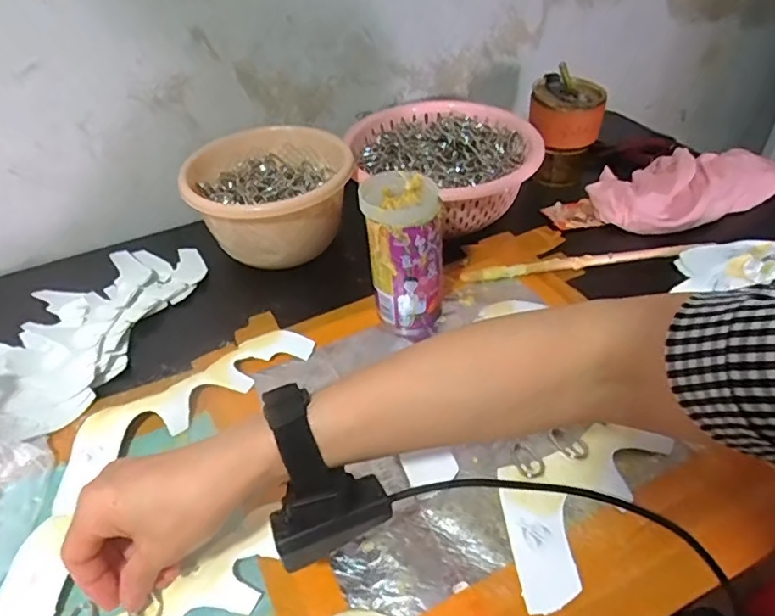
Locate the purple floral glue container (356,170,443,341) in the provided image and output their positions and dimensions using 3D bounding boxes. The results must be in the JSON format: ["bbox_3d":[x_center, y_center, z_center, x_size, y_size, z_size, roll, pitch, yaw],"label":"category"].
[{"bbox_3d":[0.014,-0.048,0.509,0.069,0.133,0.067,-6,42,-3],"label":"purple floral glue container"}]

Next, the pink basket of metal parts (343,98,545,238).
[{"bbox_3d":[0.060,-0.159,0.656,0.222,0.090,0.184,9,43,13],"label":"pink basket of metal parts"}]

